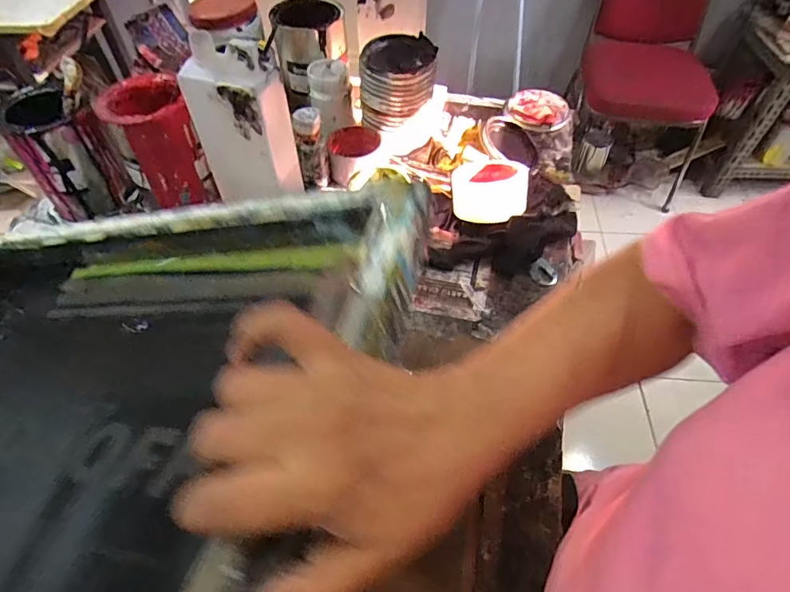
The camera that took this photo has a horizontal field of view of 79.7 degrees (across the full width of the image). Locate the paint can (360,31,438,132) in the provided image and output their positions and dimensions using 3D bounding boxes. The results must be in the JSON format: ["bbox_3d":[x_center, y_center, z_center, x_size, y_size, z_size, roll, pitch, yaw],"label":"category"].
[{"bbox_3d":[0.005,-0.304,0.668,0.103,0.091,0.104,5,53,4],"label":"paint can"}]

